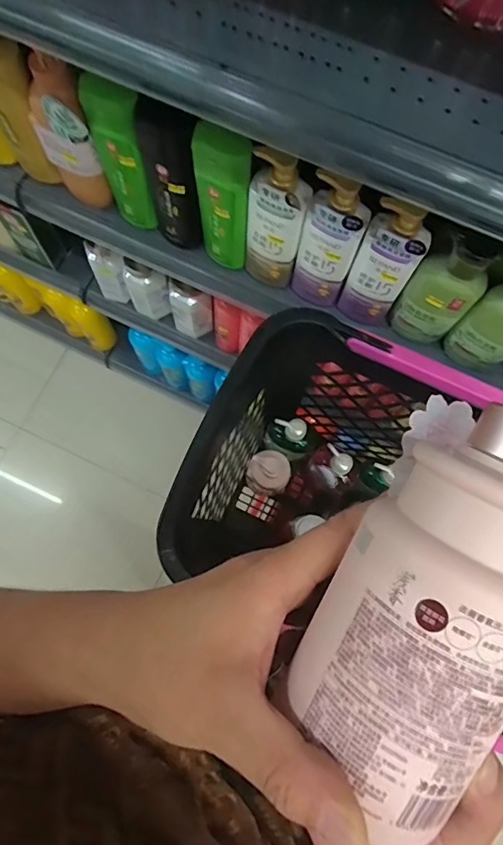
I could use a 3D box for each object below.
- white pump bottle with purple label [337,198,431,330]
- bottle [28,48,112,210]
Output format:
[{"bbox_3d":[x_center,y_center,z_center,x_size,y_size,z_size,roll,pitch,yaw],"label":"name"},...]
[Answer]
[{"bbox_3d":[0.169,-0.198,0.609,0.073,0.223,0.047,27,77,4],"label":"white pump bottle with purple label"},{"bbox_3d":[-0.247,-0.378,0.635,0.076,0.227,0.042,3,76,-1],"label":"bottle"}]

